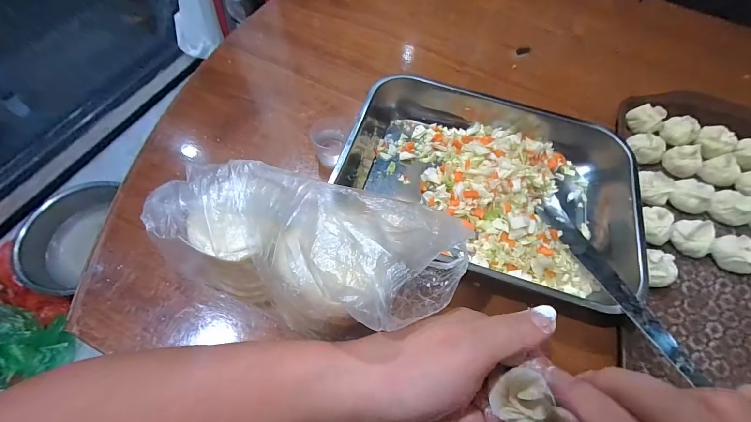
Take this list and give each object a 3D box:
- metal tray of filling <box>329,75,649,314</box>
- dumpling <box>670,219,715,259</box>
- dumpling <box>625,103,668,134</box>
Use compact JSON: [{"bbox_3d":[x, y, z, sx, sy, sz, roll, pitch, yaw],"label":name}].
[{"bbox_3d":[0.104,-0.041,0.300,0.253,0.040,0.210,17,61,7],"label":"metal tray of filling"},{"bbox_3d":[0.281,0.023,0.283,0.027,0.019,0.032,-16,62,-11],"label":"dumpling"},{"bbox_3d":[0.294,-0.102,0.350,0.028,0.020,0.033,-39,69,-22],"label":"dumpling"}]

